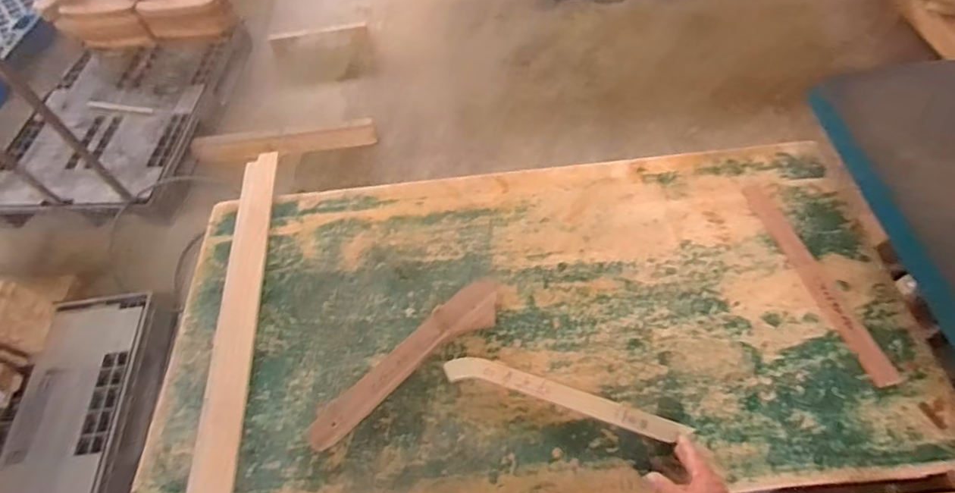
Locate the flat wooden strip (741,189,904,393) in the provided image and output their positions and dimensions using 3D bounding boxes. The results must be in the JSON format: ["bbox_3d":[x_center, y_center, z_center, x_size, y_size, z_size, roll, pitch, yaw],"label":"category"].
[{"bbox_3d":[0.562,0.048,0.853,0.038,0.008,0.384,-15,58,-3],"label":"flat wooden strip"}]

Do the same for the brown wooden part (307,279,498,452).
[{"bbox_3d":[-0.097,0.169,0.828,0.343,0.038,0.076,-35,60,-16],"label":"brown wooden part"}]

